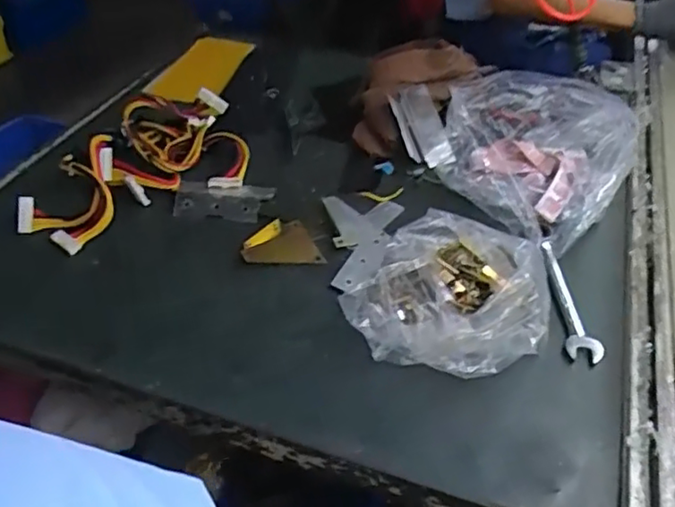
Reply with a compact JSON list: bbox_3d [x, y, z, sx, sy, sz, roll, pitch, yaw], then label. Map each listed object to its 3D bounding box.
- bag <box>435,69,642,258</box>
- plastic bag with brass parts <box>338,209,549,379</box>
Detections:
[{"bbox_3d":[0.235,-0.114,0.760,0.212,0.126,0.192,17,45,18],"label":"bag"},{"bbox_3d":[0.102,0.030,0.614,0.182,0.089,0.181,4,42,5],"label":"plastic bag with brass parts"}]

